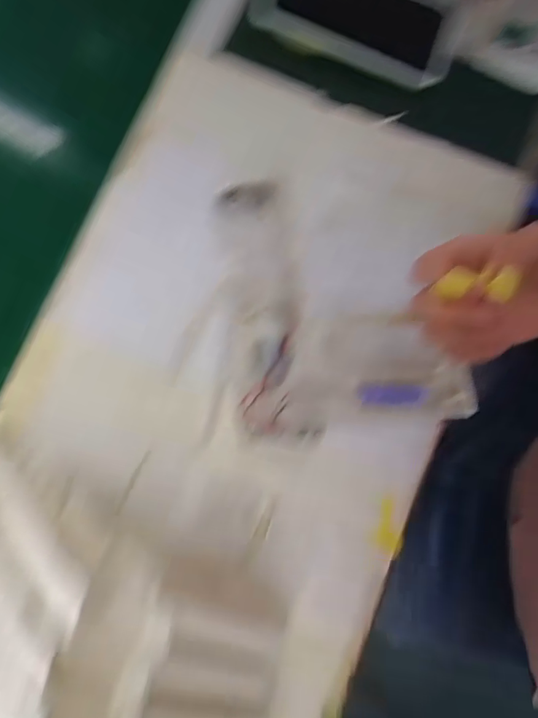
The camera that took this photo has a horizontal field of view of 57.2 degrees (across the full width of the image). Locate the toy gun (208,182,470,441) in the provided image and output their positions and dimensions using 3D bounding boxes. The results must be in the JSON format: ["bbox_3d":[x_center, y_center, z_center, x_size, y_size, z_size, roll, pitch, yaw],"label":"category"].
[{"bbox_3d":[0.057,-0.040,0.393,0.172,0.046,0.187,-7,79,-2],"label":"toy gun"}]

